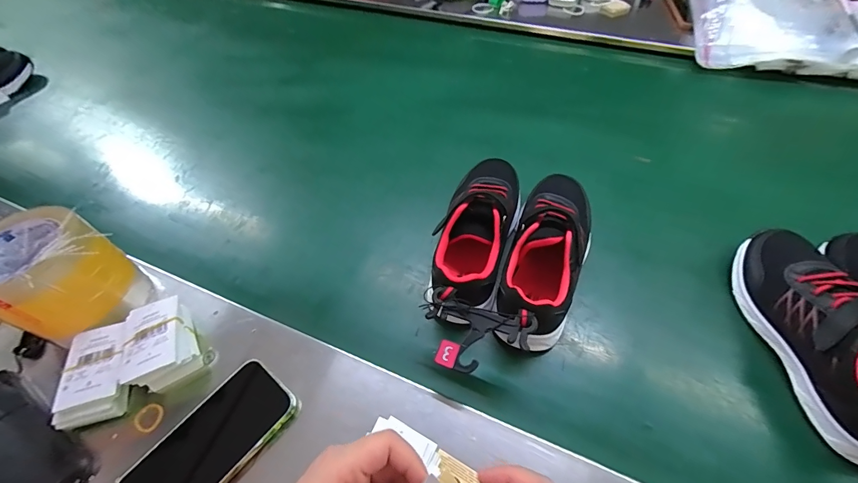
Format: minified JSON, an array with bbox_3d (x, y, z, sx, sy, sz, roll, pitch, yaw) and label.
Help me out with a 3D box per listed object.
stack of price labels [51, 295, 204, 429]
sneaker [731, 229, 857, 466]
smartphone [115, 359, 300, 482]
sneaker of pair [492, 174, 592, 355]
[{"bbox_3d":[-0.302,0.125,0.384,0.121,0.055,0.096,-23,55,-15],"label":"stack of price labels"},{"bbox_3d":[0.388,0.086,0.361,0.074,0.091,0.231,-5,52,-2],"label":"sneaker"},{"bbox_3d":[-0.200,0.185,0.338,0.076,0.017,0.150,31,62,26],"label":"smartphone"},{"bbox_3d":[0.140,0.019,0.427,0.090,0.087,0.247,17,55,14],"label":"sneaker of pair"}]

